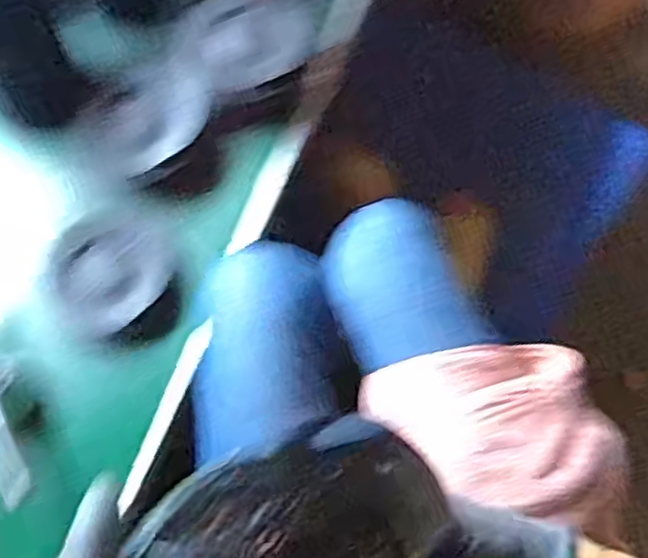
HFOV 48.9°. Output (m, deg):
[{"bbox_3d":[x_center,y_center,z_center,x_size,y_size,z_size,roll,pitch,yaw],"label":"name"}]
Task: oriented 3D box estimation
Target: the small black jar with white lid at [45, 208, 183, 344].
[{"bbox_3d":[-0.197,0.000,0.670,0.117,0.043,0.124,-18,73,-4],"label":"small black jar with white lid"}]

